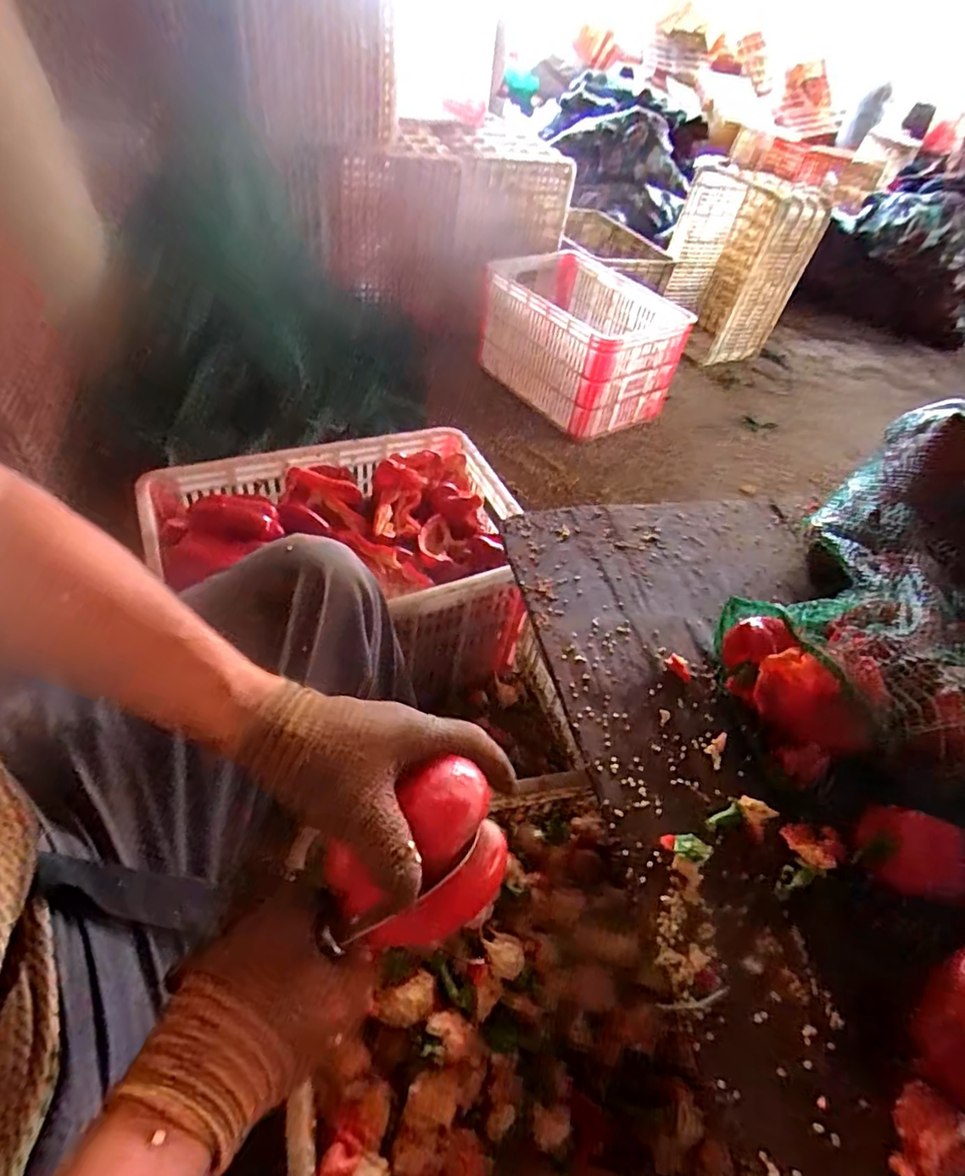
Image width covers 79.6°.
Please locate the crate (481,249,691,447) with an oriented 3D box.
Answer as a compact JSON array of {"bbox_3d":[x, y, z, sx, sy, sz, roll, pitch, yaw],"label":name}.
[{"bbox_3d":[0.248,-0.681,1.609,0.408,0.276,0.487,-21,56,-27],"label":"crate"}]

